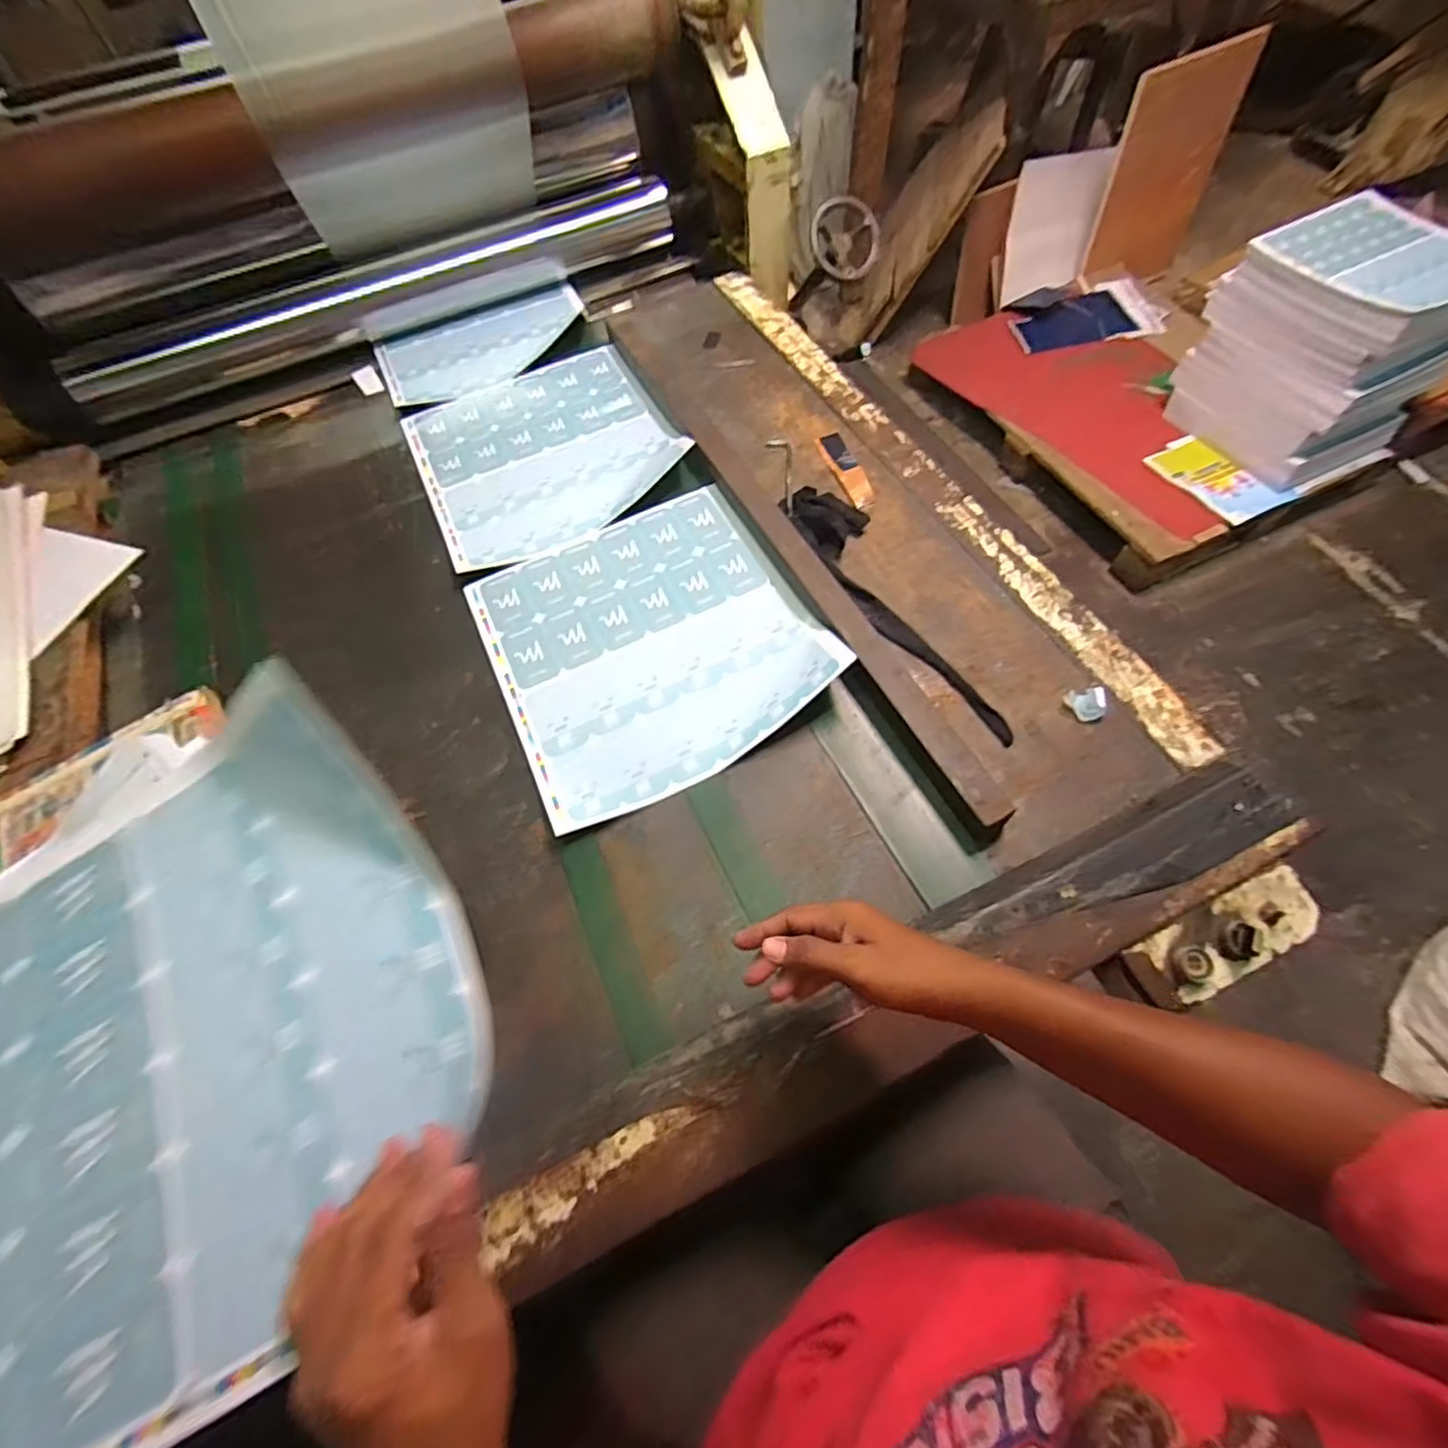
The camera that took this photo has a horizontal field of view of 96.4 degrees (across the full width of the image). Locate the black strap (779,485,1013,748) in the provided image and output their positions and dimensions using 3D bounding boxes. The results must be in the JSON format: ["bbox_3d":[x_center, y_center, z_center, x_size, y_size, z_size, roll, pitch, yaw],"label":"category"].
[{"bbox_3d":[0.188,-0.146,0.768,0.091,0.027,0.421,-21,62,-7],"label":"black strap"}]

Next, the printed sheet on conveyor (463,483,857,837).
[{"bbox_3d":[-0.094,-0.110,0.758,0.351,0.044,0.387,-24,63,-9],"label":"printed sheet on conveyor"}]

